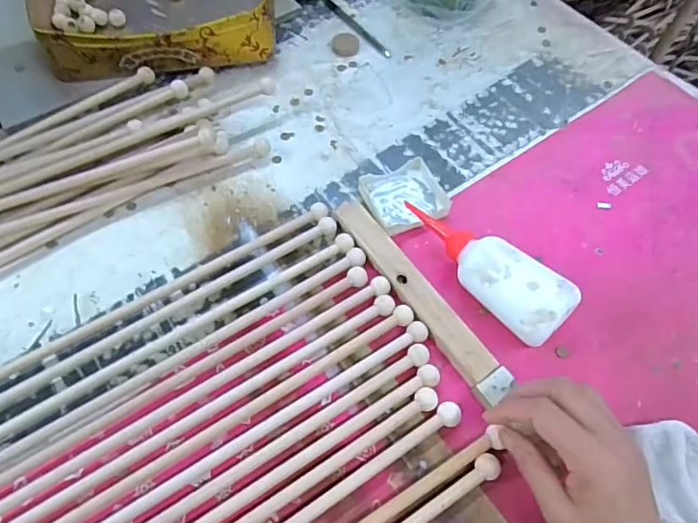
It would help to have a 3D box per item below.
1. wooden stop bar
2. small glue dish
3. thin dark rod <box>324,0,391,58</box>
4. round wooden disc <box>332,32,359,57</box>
[{"bbox_3d":[0.060,0.029,0.453,0.030,0.016,0.225,-31,66,-17],"label":"wooden stop bar"},{"bbox_3d":[0.058,-0.068,0.512,0.081,0.017,0.073,-20,63,-12],"label":"small glue dish"},{"bbox_3d":[0.008,-0.318,0.662,0.014,0.004,0.148,-32,66,-18],"label":"thin dark rod"},{"bbox_3d":[-0.004,-0.284,0.639,0.034,0.004,0.043,2,60,0],"label":"round wooden disc"}]

